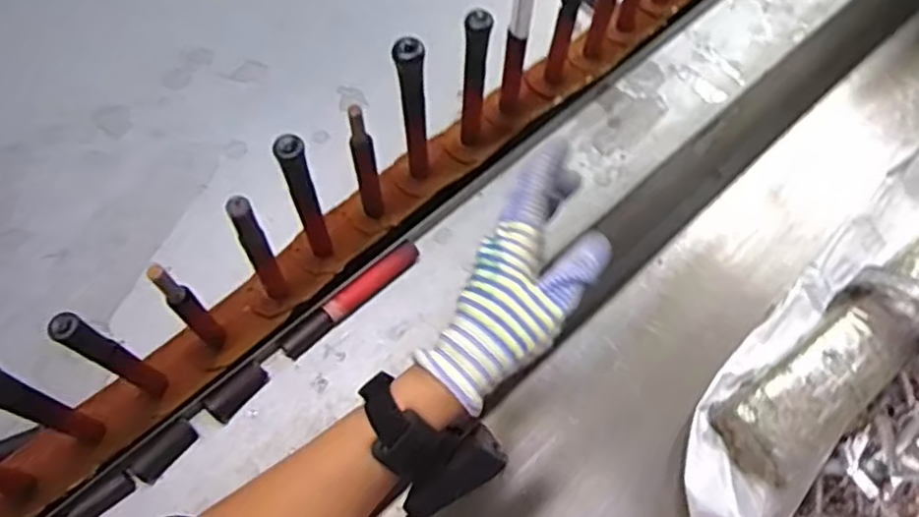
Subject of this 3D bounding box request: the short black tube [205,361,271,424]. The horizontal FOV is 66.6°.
[{"bbox_3d":[-0.166,0.099,0.522,0.019,0.013,0.047,40,70,14],"label":"short black tube"}]

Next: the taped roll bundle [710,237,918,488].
[{"bbox_3d":[0.432,0.071,0.724,0.421,0.083,0.100,-37,73,-17],"label":"taped roll bundle"}]

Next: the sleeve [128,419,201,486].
[{"bbox_3d":[-0.213,0.139,0.505,0.019,0.014,0.049,38,70,13],"label":"sleeve"}]

